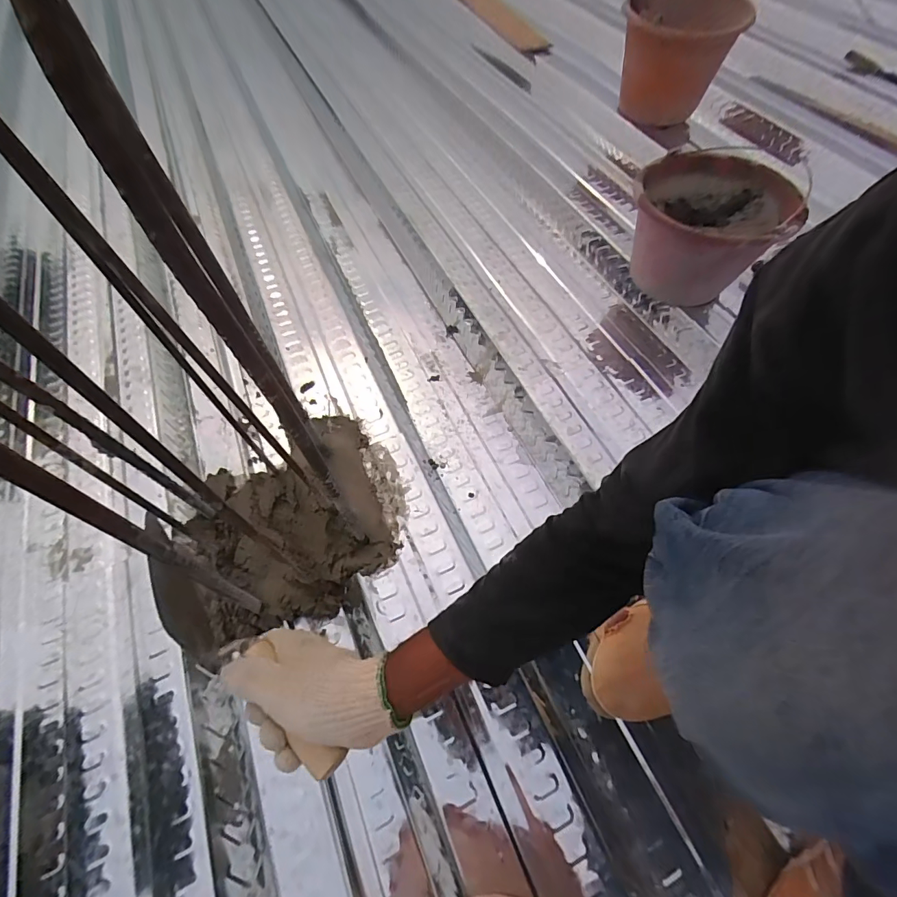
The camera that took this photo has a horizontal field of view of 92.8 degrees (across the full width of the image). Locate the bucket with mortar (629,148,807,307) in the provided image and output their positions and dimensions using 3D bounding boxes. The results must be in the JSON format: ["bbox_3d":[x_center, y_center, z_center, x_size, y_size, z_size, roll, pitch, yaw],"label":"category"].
[{"bbox_3d":[0.417,-0.355,0.726,0.231,0.166,0.217,0,60,0],"label":"bucket with mortar"}]

